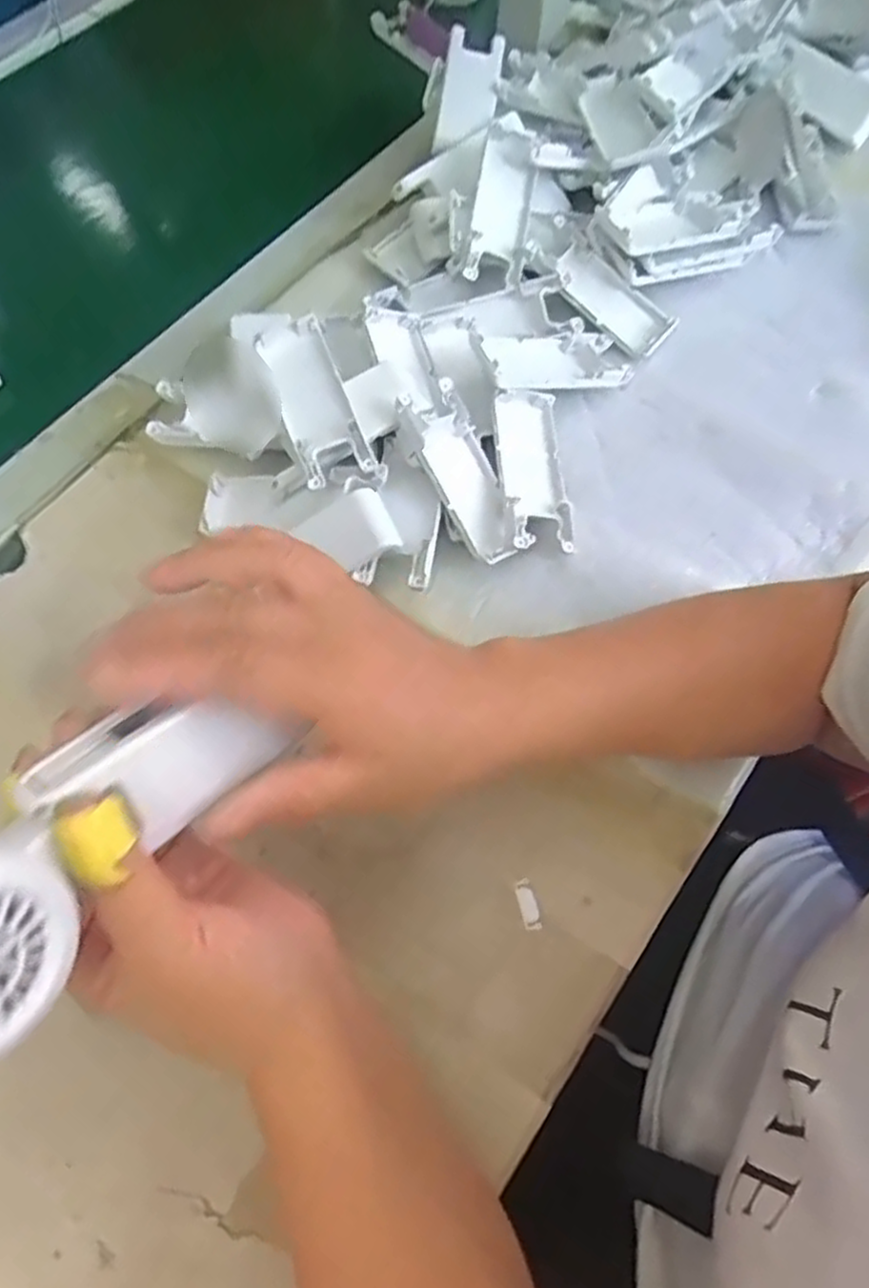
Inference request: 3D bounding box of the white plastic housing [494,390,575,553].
[{"bbox_3d":[0.057,-0.102,0.437,0.037,0.013,0.102,-3,66,-3],"label":"white plastic housing"}]

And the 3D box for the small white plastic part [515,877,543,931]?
[{"bbox_3d":[0.045,0.125,0.363,0.008,0.004,0.023,-14,67,-8],"label":"small white plastic part"}]

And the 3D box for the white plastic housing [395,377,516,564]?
[{"bbox_3d":[0.015,-0.095,0.425,0.041,0.022,0.104,-22,86,-11],"label":"white plastic housing"}]

